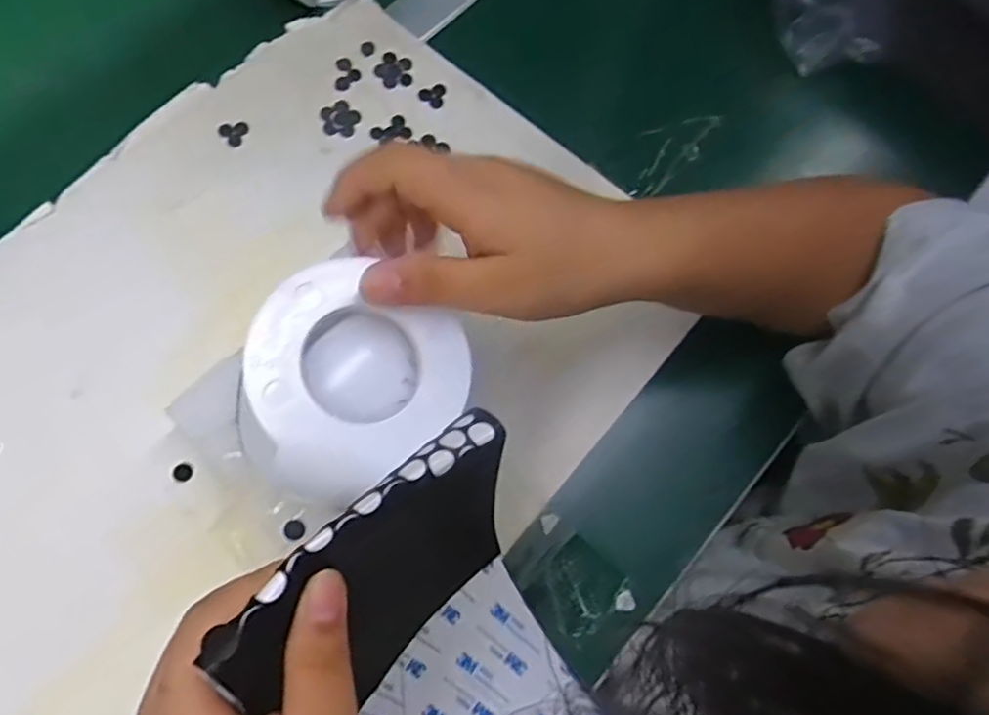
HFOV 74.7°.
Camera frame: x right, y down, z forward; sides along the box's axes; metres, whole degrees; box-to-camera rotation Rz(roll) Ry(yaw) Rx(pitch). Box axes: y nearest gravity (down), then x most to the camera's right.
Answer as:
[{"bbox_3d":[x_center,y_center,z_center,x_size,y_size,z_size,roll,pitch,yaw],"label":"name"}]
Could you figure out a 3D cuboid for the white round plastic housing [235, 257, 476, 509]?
[{"bbox_3d":[-0.061,0.008,0.264,0.090,0.030,0.080,-40,97,-21],"label":"white round plastic housing"}]

